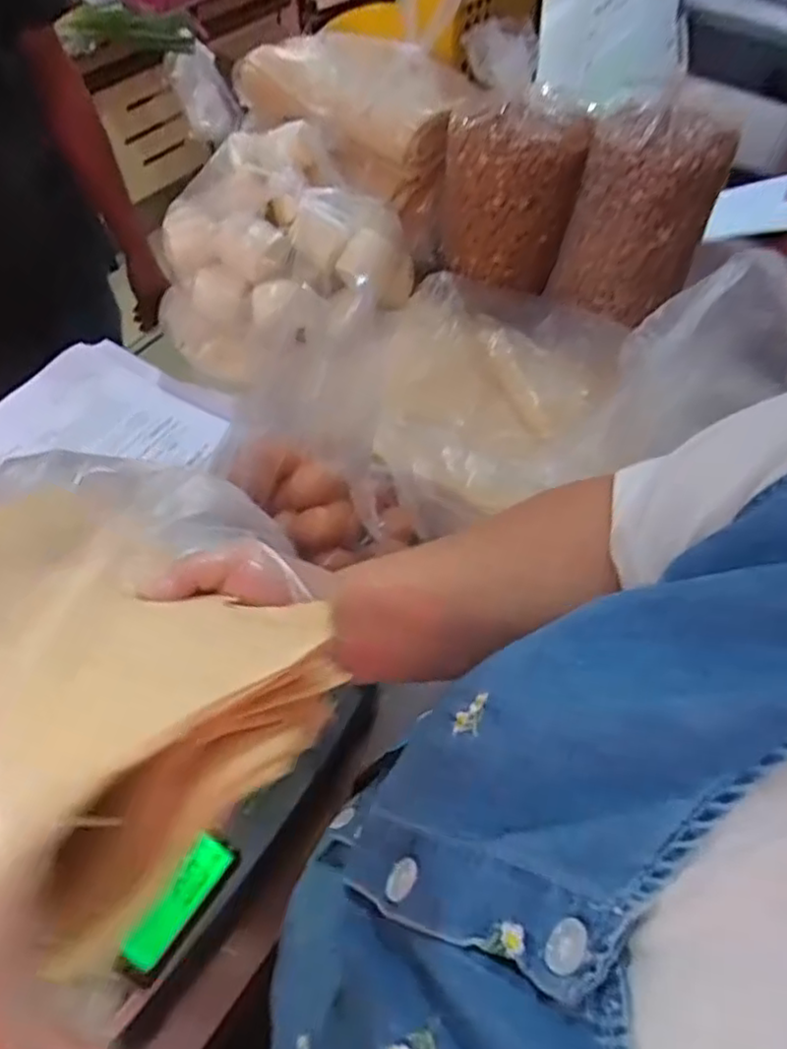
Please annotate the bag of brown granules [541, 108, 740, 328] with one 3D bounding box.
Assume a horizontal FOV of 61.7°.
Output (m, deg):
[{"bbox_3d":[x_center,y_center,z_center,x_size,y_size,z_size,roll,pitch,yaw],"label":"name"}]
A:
[{"bbox_3d":[0.266,-0.333,0.726,0.140,0.194,0.090,18,57,11],"label":"bag of brown granules"}]

